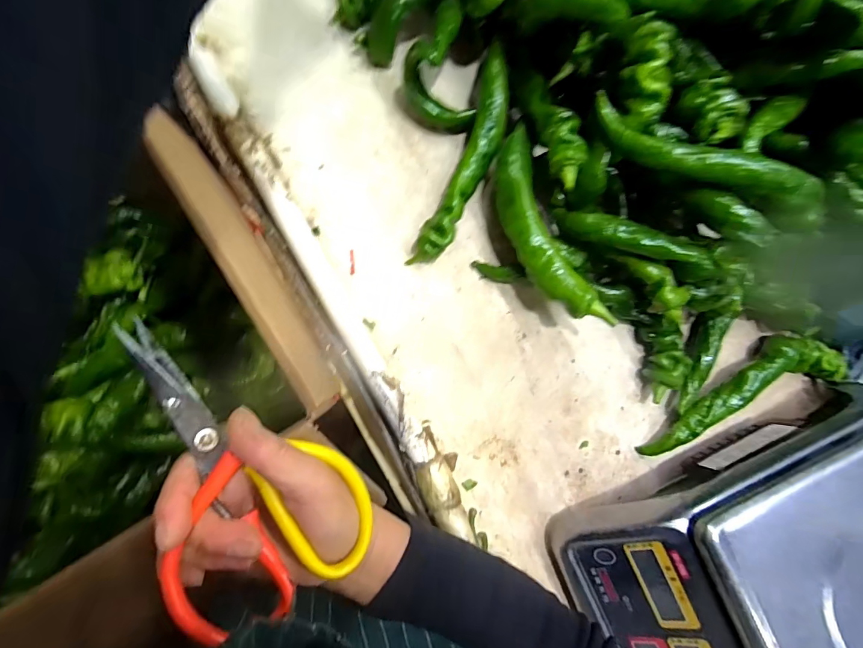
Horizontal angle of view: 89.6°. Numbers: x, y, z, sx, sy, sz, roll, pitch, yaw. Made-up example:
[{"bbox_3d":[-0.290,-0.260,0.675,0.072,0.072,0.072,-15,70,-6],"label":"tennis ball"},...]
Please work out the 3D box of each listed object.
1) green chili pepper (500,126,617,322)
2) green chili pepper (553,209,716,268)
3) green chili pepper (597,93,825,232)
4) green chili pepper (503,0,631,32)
[{"bbox_3d":[0.098,-0.084,0.390,0.050,0.027,0.189,-22,88,-6],"label":"green chili pepper"},{"bbox_3d":[0.170,-0.074,0.377,0.132,0.020,0.024,22,84,23],"label":"green chili pepper"},{"bbox_3d":[0.216,-0.123,0.336,0.191,0.042,0.035,26,84,-3],"label":"green chili pepper"},{"bbox_3d":[0.099,-0.245,0.333,0.112,0.025,0.020,32,82,40],"label":"green chili pepper"}]

